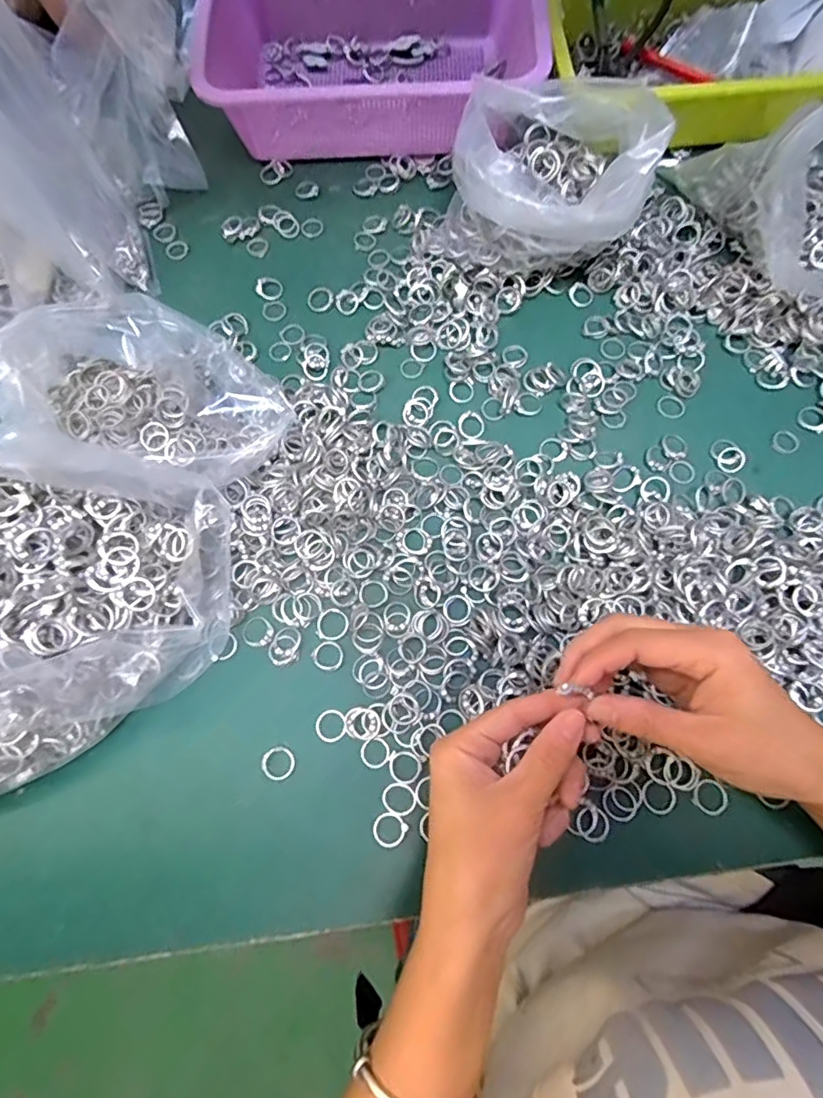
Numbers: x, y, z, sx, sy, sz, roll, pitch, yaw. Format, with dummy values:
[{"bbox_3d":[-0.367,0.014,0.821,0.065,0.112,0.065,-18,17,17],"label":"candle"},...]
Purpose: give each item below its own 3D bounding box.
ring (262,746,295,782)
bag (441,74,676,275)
[{"bbox_3d":[-0.087,0.140,0.368,0.021,0.005,0.020,0,72,1],"label":"ring"},{"bbox_3d":[0.107,-0.293,0.449,0.154,0.106,0.117,13,73,5],"label":"bag"}]

